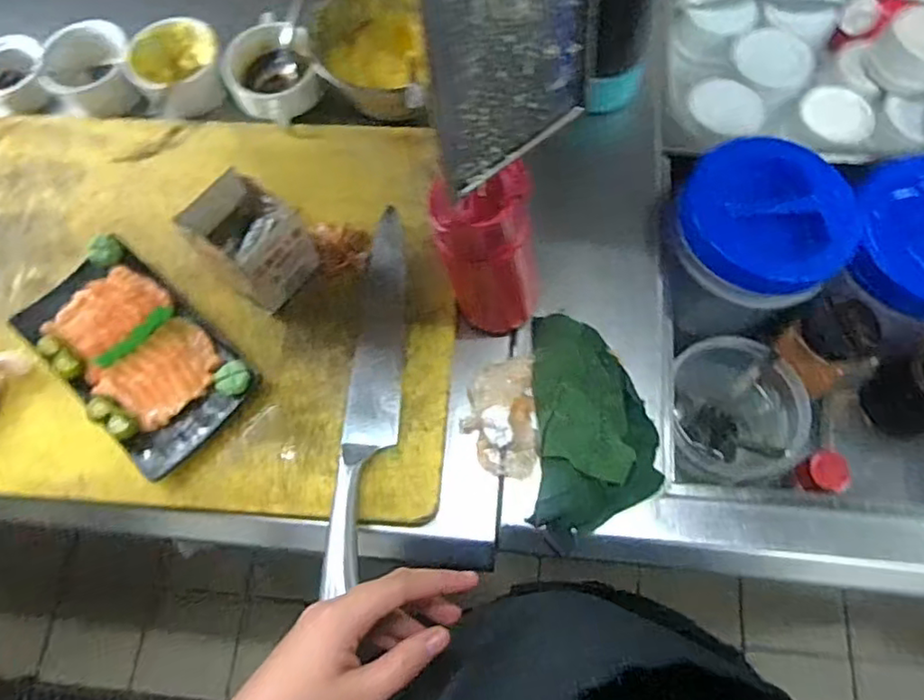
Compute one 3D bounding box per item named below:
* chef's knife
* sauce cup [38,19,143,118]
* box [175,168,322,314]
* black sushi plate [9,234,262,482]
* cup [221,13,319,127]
[{"bbox_3d":[-0.075,0.027,0.548,0.043,0.016,0.337,3,68,5],"label":"chef's knife"},{"bbox_3d":[-0.406,-0.307,0.690,0.086,0.050,0.093,-1,68,3],"label":"sauce cup"},{"bbox_3d":[-0.184,-0.094,0.561,0.079,0.084,0.097,-42,72,-13],"label":"box"},{"bbox_3d":[-0.287,0.002,0.557,0.208,0.034,0.118,39,75,17],"label":"black sushi plate"},{"bbox_3d":[-0.201,-0.298,0.662,0.097,0.053,0.120,-23,68,-6],"label":"cup"}]

